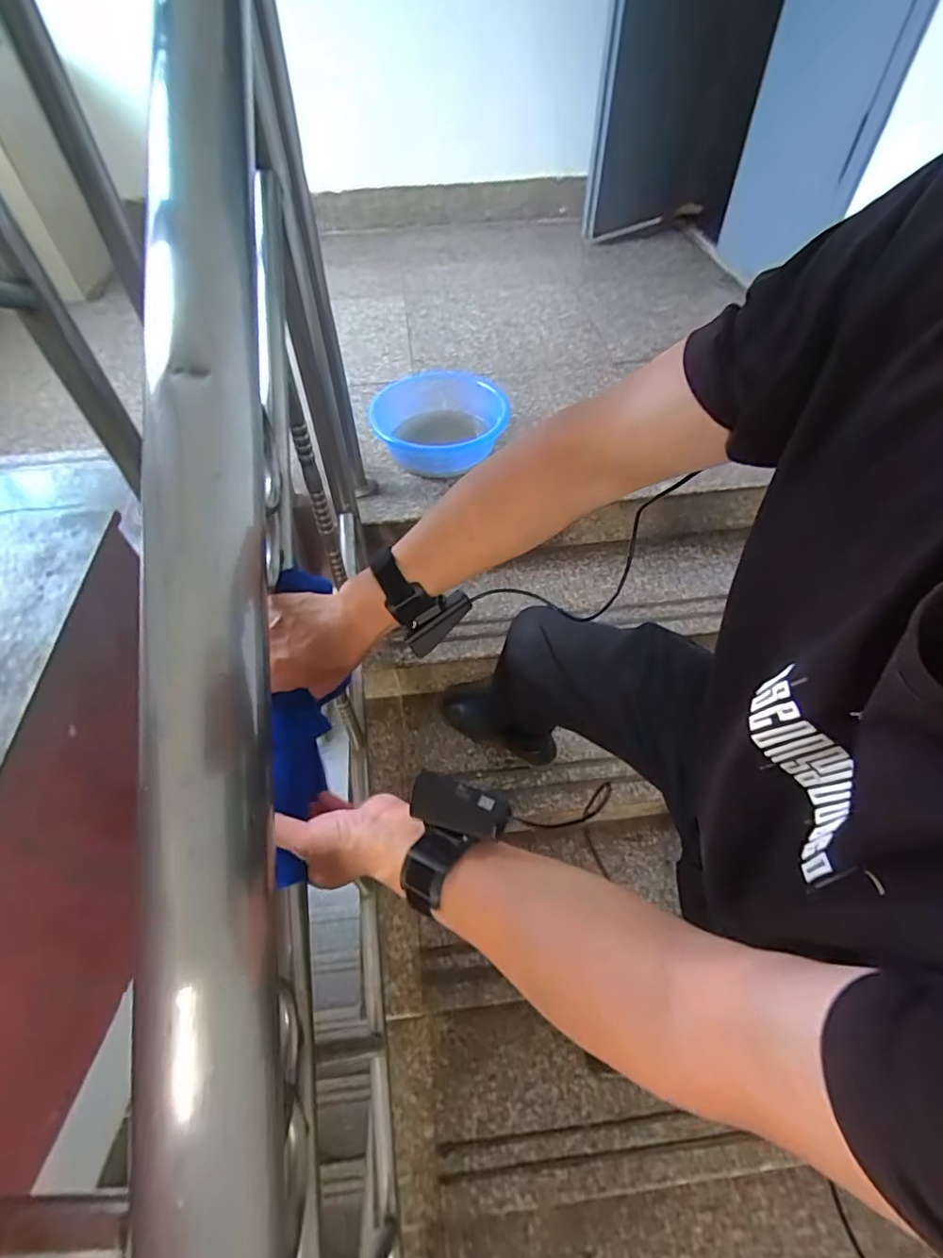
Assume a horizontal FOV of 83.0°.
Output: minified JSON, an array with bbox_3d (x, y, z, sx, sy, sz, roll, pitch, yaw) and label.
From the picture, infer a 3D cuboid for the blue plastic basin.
[{"bbox_3d":[-0.059,-0.478,1.263,0.299,0.121,0.299,0,52,1],"label":"blue plastic basin"}]

